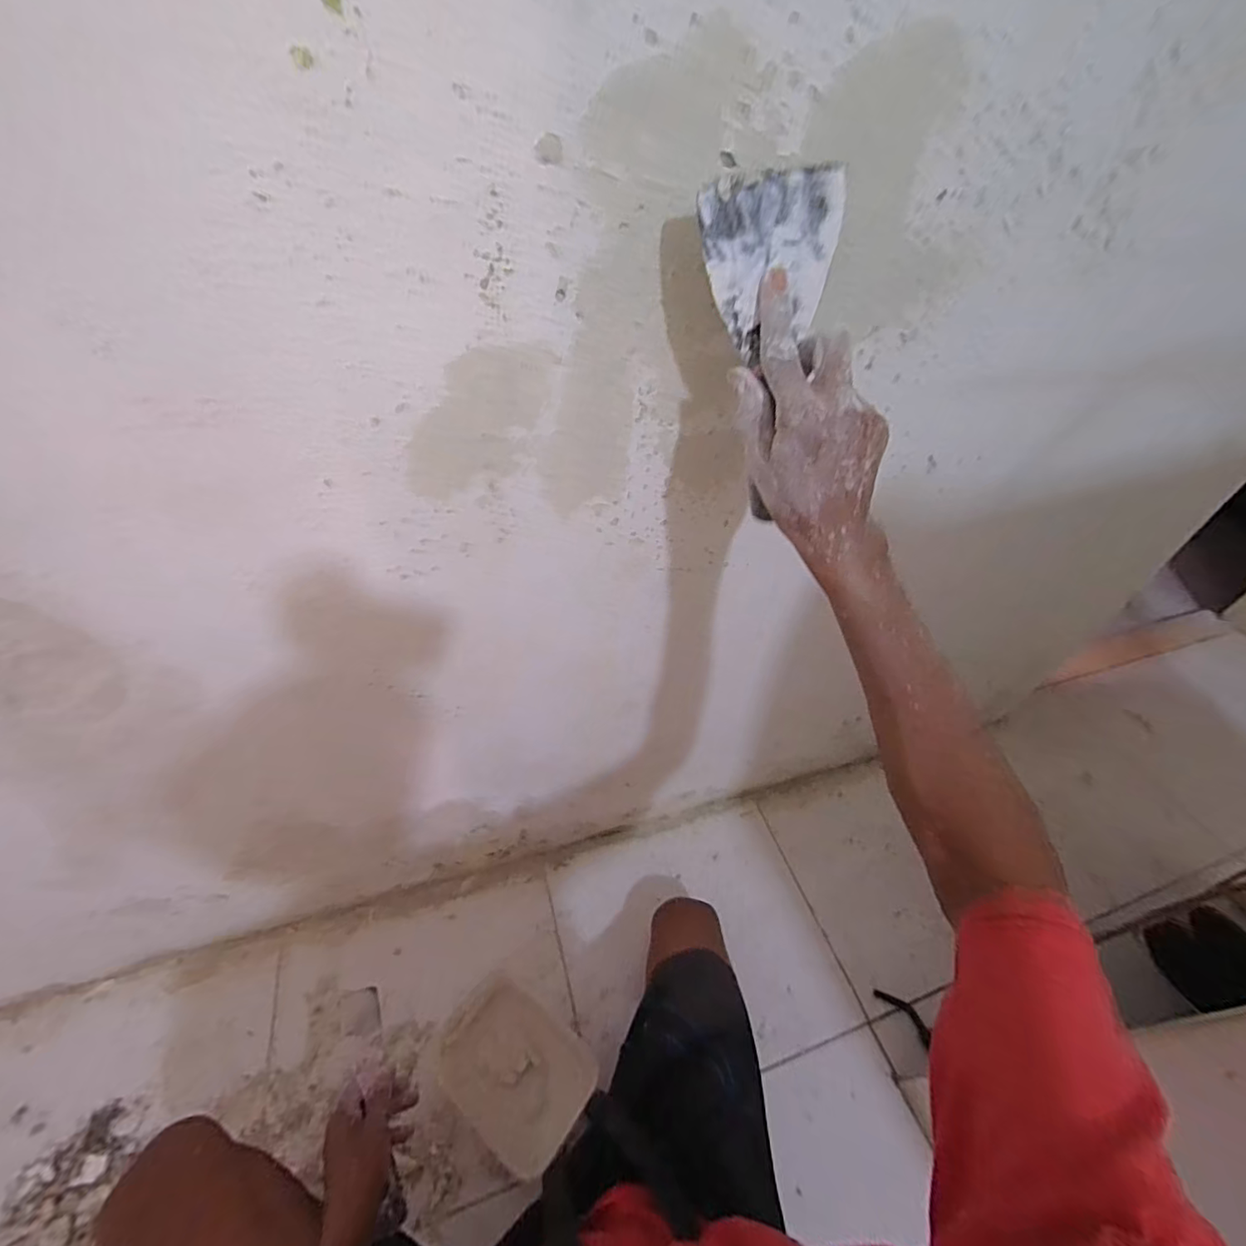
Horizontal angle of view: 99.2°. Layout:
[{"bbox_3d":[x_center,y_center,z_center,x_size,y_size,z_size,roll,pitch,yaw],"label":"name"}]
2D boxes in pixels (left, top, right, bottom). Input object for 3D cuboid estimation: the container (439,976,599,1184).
[{"bbox_3d":[-0.145,0.581,0.697,0.200,0.051,0.147,30,51,23],"label":"container"}]

